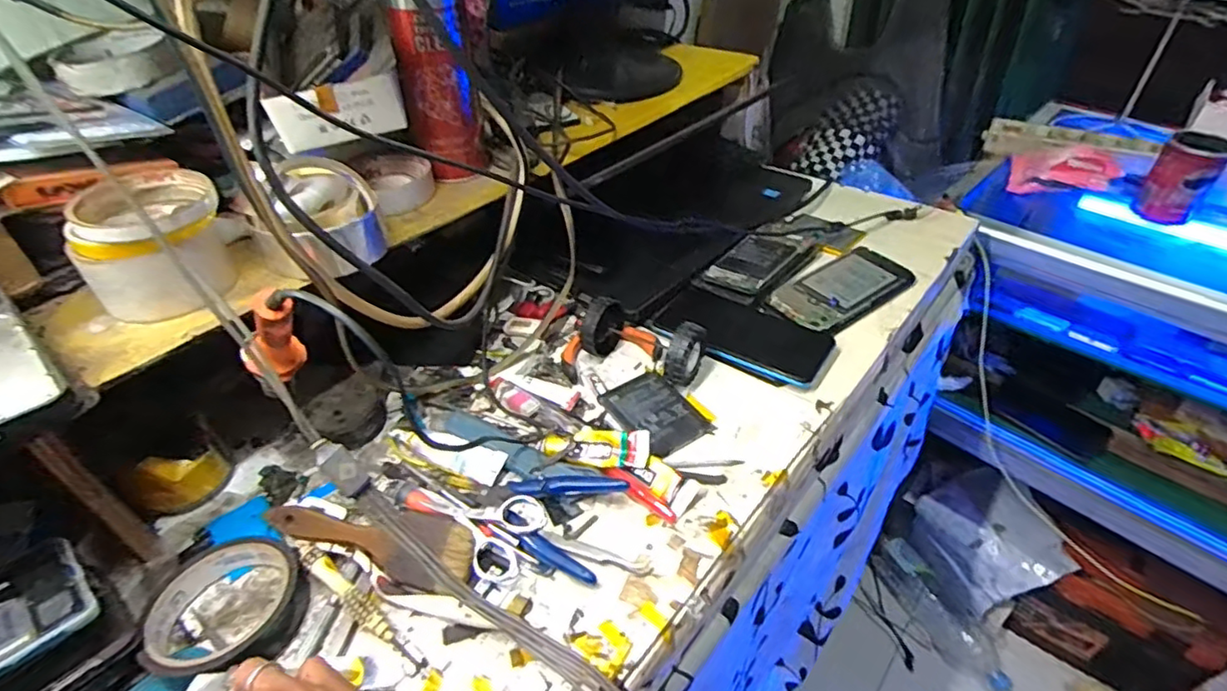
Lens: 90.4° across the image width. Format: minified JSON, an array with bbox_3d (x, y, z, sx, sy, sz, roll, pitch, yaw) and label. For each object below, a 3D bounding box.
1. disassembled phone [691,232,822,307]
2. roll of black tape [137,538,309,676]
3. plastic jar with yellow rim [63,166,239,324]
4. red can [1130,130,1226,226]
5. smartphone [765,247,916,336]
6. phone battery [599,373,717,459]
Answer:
[{"bbox_3d":[0.163,-0.095,0.679,0.072,0.020,0.143,30,50,34],"label":"disassembled phone"},{"bbox_3d":[-0.250,0.167,0.394,0.090,0.026,0.092,-1,40,3],"label":"roll of black tape"},{"bbox_3d":[-0.325,-0.073,0.436,0.098,0.072,0.084,-29,46,-27],"label":"plastic jar with yellow rim"},{"bbox_3d":[0.736,-0.217,0.793,0.069,0.102,0.073,28,49,32],"label":"red can"},{"bbox_3d":[0.244,-0.066,0.649,0.166,0.011,0.082,-28,45,-26],"label":"smartphone"},{"bbox_3d":[0.037,0.057,0.520,0.063,0.009,0.083,-24,44,-23],"label":"phone battery"}]

